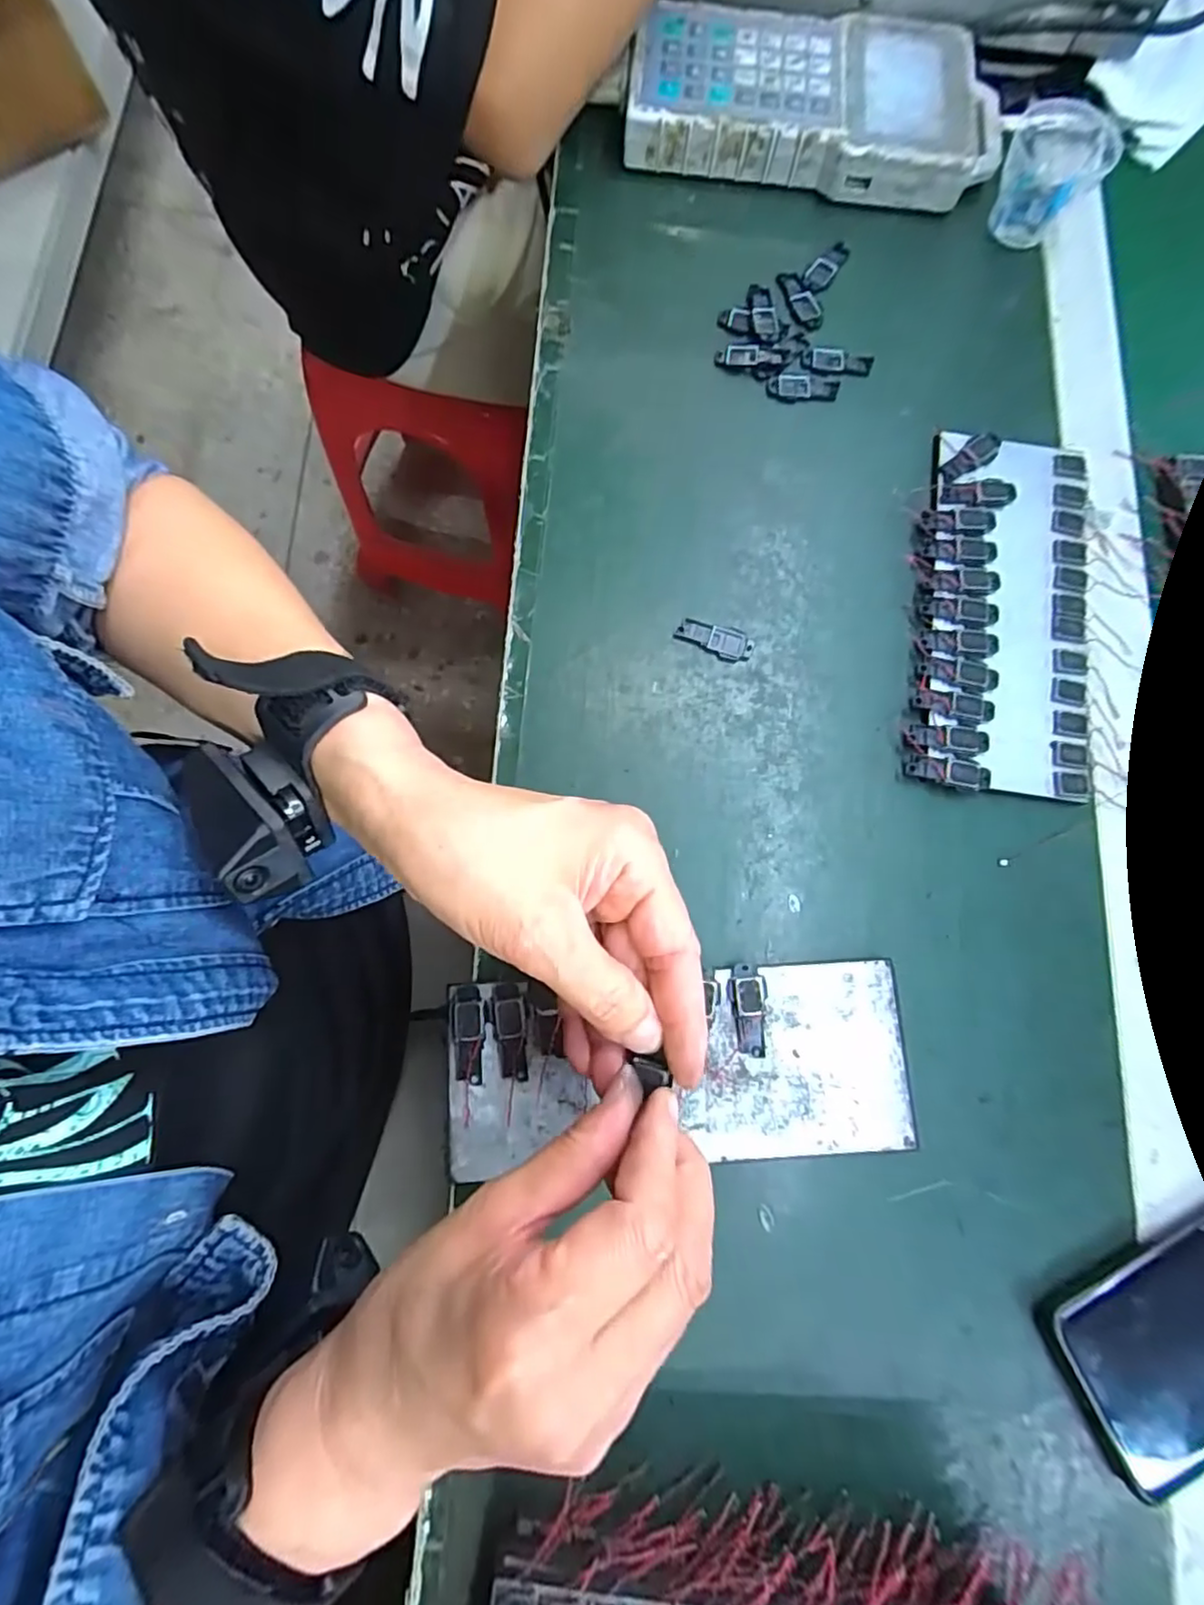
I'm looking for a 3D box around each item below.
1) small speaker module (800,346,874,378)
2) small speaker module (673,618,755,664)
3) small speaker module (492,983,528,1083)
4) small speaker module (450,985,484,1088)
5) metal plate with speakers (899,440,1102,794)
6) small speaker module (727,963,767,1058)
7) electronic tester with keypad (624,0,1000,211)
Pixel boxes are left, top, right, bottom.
[{"bbox_3d":[0.136,-0.254,0.373,0.040,0.004,0.018,9,78,1],"label":"small speaker module"},{"bbox_3d":[0.058,-0.084,0.334,0.041,0.004,0.018,13,79,2],"label":"small speaker module"},{"bbox_3d":[-0.041,0.102,0.286,0.014,0.004,0.040,-4,78,-1],"label":"small speaker module"},{"bbox_3d":[-0.059,0.102,0.285,0.014,0.004,0.041,0,78,0],"label":"small speaker module"},{"bbox_3d":[0.215,-0.102,0.342,0.095,0.008,0.199,8,78,1],"label":"metal plate with speakers"},{"bbox_3d":[0.066,0.094,0.292,0.016,0.006,0.040,-2,78,-1],"label":"small speaker module"},{"bbox_3d":[0.129,-0.423,0.391,0.226,0.036,0.106,5,78,1],"label":"electronic tester with keypad"}]

